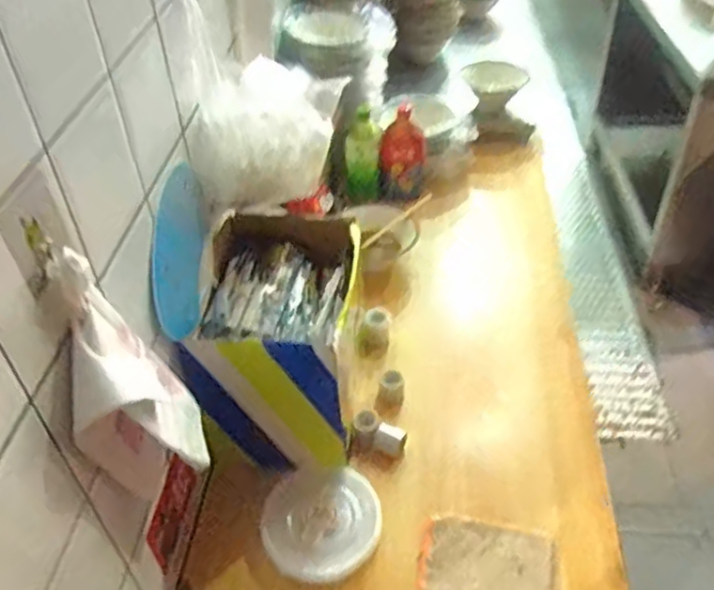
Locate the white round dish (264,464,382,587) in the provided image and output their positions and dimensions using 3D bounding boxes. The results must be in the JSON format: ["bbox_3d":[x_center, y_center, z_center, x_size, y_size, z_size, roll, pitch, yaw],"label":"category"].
[{"bbox_3d":[-0.049,0.322,0.955,0.160,0.012,0.150,-1,66,0],"label":"white round dish"}]

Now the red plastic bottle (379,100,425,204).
[{"bbox_3d":[0.104,-0.311,1.506,0.100,0.193,0.062,2,43,7],"label":"red plastic bottle"}]

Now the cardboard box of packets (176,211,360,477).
[{"bbox_3d":[-0.113,0.061,1.032,0.224,0.224,0.322,3,43,7],"label":"cardboard box of packets"}]

